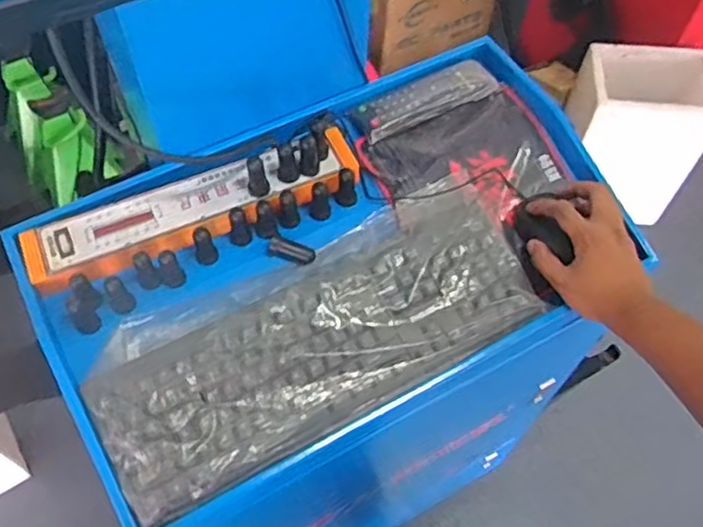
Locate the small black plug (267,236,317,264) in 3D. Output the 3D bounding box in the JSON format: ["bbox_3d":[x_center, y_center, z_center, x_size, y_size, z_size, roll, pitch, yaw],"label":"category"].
[{"bbox_3d":[-0.061,-0.013,0.693,0.050,0.013,0.018,19,59,-8],"label":"small black plug"}]

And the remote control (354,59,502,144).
[{"bbox_3d":[0.085,-0.193,0.789,0.166,0.020,0.056,-24,62,-15],"label":"remote control"}]

